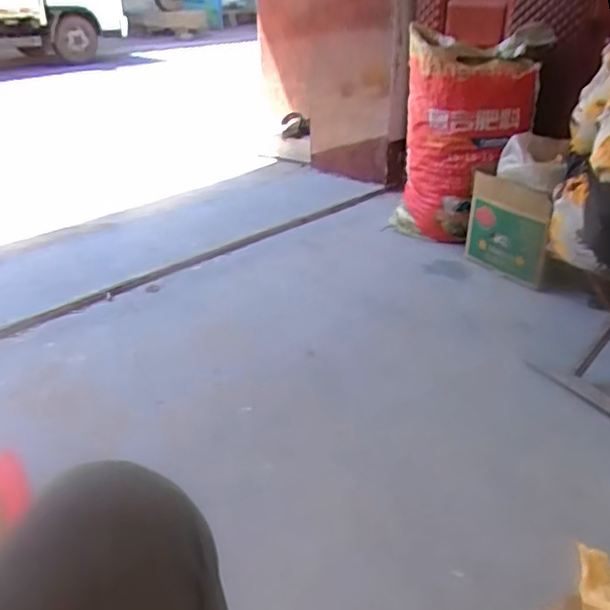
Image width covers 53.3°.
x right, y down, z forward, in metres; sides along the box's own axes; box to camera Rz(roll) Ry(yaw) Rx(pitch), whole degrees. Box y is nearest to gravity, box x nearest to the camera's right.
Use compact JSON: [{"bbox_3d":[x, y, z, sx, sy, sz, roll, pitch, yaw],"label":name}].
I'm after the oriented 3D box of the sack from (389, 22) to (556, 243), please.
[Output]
[{"bbox_3d":[0.488,-0.469,1.795,0.414,0.588,0.227,3,30,5],"label":"sack"}]

